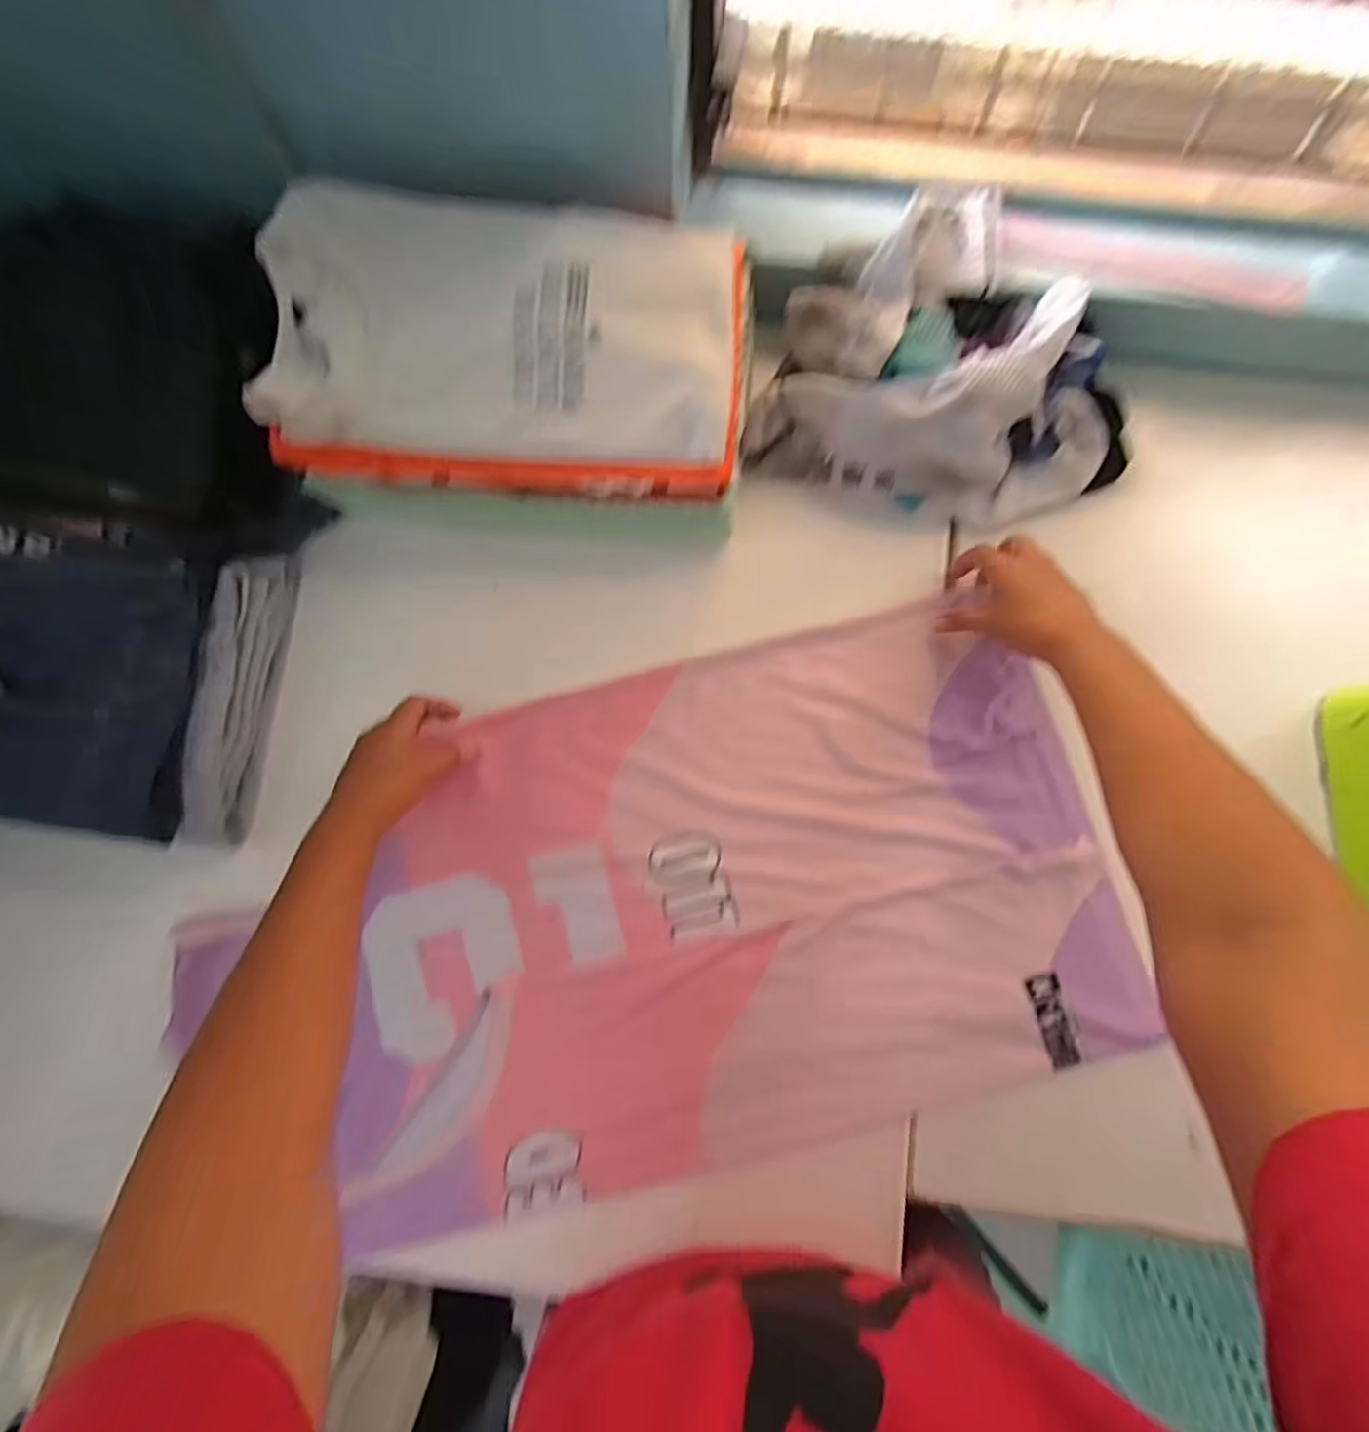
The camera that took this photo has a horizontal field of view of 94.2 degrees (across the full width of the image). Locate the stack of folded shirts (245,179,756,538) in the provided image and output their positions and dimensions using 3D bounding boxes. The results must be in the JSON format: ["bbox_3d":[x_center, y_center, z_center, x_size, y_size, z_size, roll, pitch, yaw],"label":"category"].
[{"bbox_3d":[-0.117,-0.258,0.480,0.322,0.126,0.202,5,82,2],"label":"stack of folded shirts"}]

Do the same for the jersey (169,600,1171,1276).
[{"bbox_3d":[-0.013,0.155,0.494,0.661,0.019,0.367,-16,83,0],"label":"jersey"}]

